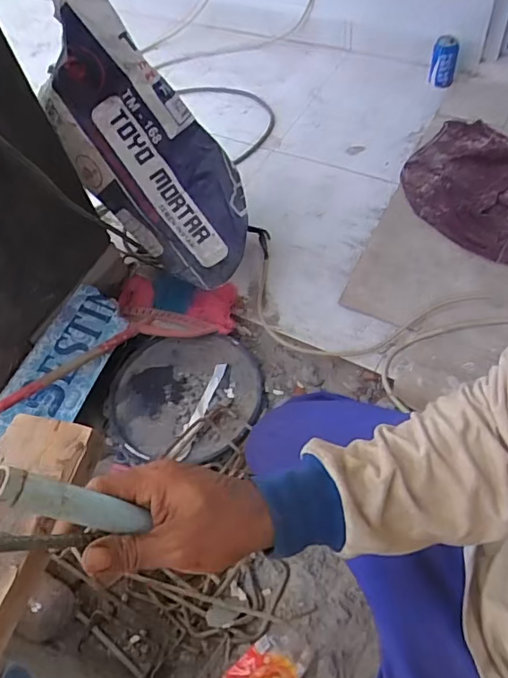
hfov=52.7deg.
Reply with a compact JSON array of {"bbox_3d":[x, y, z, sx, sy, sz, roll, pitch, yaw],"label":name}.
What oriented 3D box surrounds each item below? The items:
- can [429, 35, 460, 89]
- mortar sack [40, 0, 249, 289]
[{"bbox_3d":[0.516,-0.752,1.394,0.068,0.109,0.068,-4,57,6],"label":"can"},{"bbox_3d":[-0.192,-0.352,0.902,0.207,0.527,0.183,-42,29,-20],"label":"mortar sack"}]

